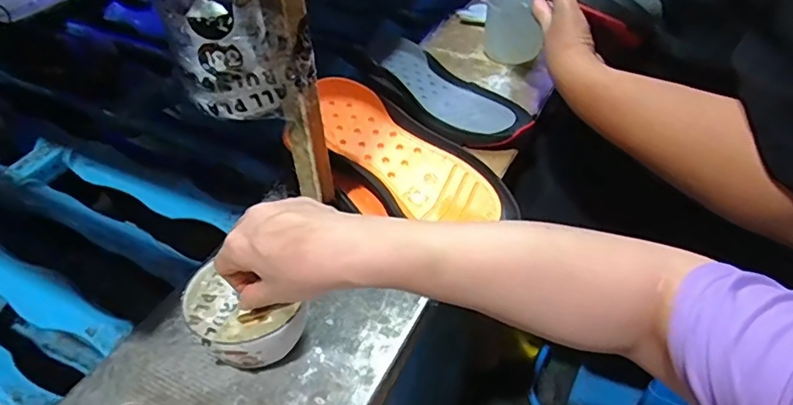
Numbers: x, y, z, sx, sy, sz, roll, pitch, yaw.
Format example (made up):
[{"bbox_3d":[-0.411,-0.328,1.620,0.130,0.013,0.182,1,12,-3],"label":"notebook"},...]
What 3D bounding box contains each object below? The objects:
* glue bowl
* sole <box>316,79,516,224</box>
[{"bbox_3d":[-0.130,0.104,0.458,0.101,0.056,0.089,2,43,3],"label":"glue bowl"},{"bbox_3d":[0.004,-0.053,0.572,0.296,0.050,0.097,33,52,31],"label":"sole"}]

